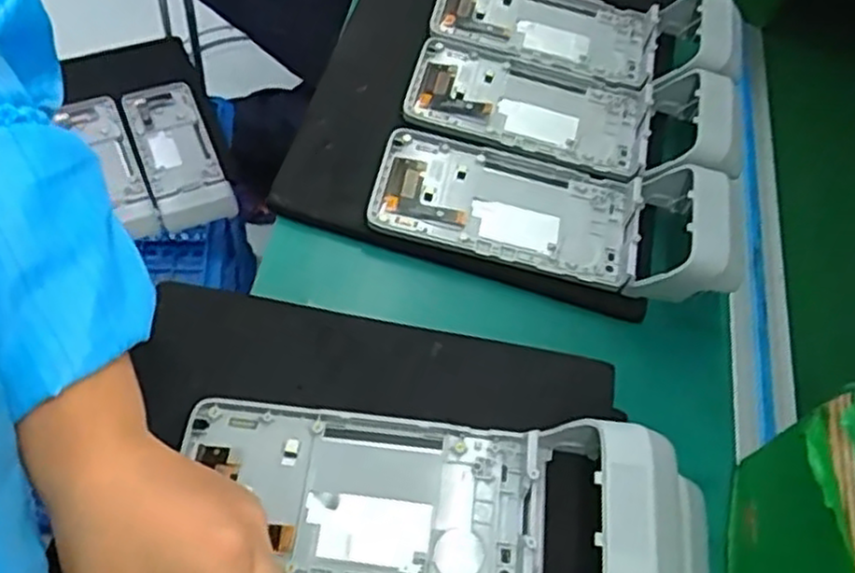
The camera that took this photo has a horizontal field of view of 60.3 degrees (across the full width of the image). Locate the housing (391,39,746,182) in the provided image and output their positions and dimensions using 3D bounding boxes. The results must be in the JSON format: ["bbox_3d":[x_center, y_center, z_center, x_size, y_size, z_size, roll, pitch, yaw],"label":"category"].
[{"bbox_3d":[0.098,-0.125,0.493,0.225,0.039,0.085,18,59,4],"label":"housing"}]

